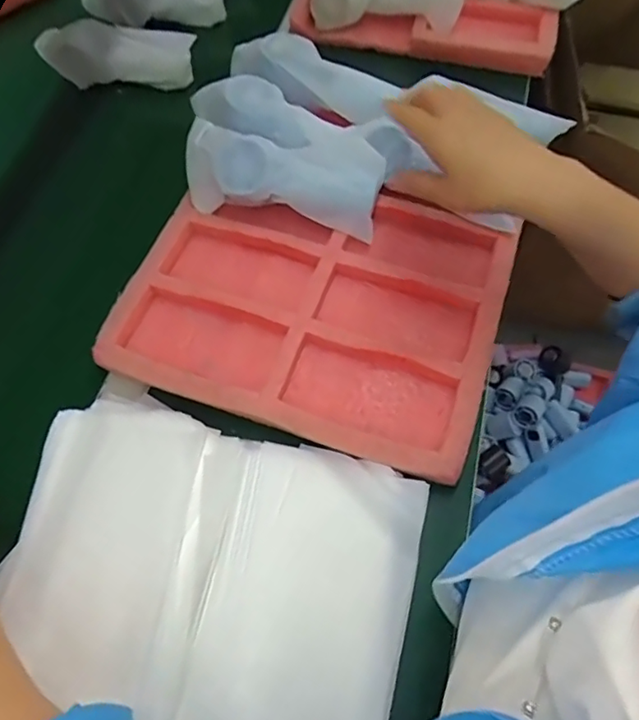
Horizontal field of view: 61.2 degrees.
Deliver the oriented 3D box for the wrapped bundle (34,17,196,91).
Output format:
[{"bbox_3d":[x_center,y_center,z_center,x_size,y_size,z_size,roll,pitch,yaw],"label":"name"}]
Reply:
[{"bbox_3d":[-0.250,-0.371,0.658,0.185,0.058,0.056,11,63,6],"label":"wrapped bundle"}]

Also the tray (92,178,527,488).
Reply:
[{"bbox_3d":[-0.005,-0.060,0.505,0.331,0.035,0.257,17,64,10],"label":"tray"}]

